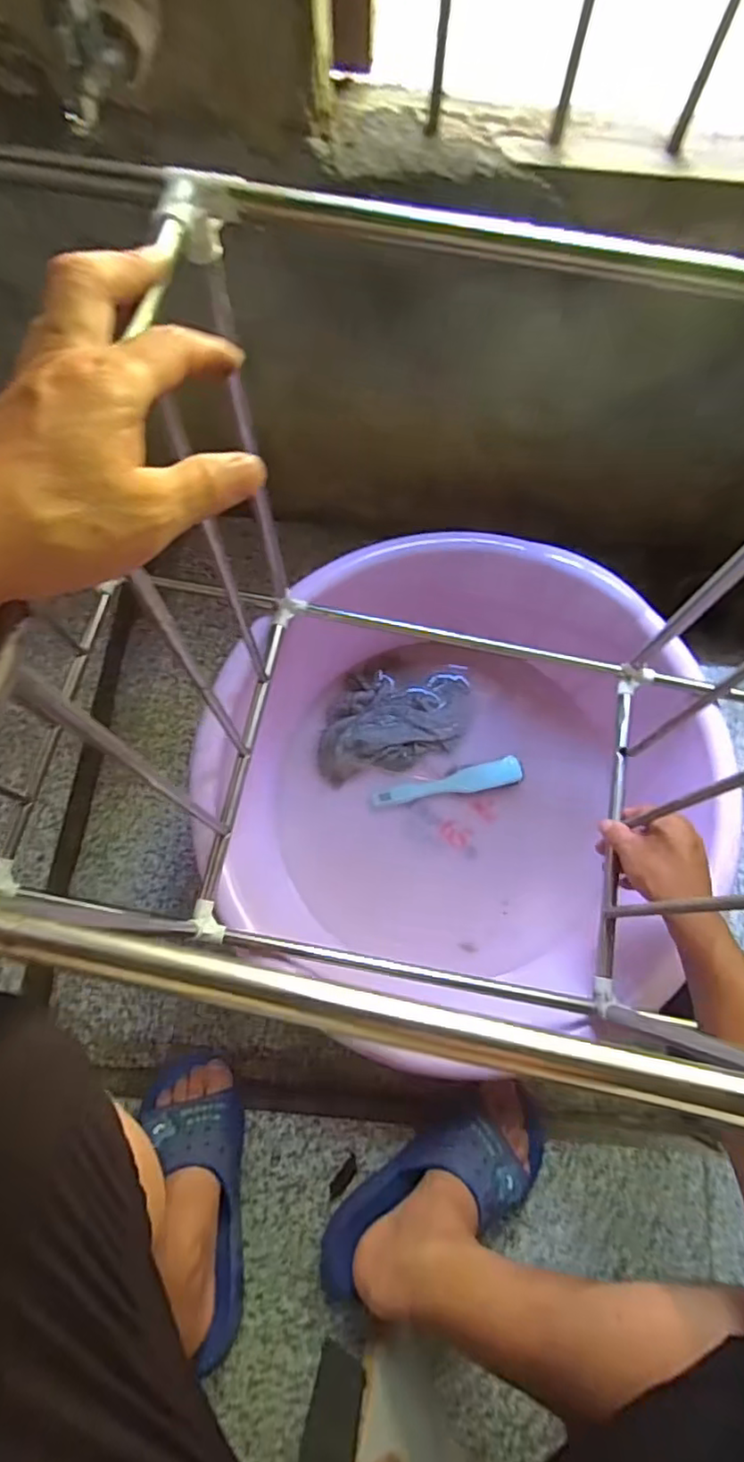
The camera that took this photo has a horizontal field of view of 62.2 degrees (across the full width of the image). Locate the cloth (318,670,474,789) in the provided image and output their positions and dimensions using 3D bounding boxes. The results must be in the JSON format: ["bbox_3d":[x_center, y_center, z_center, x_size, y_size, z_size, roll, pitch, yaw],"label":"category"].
[{"bbox_3d":[0.029,-0.018,0.850,0.216,0.037,0.136,-13,74,-4],"label":"cloth"}]

